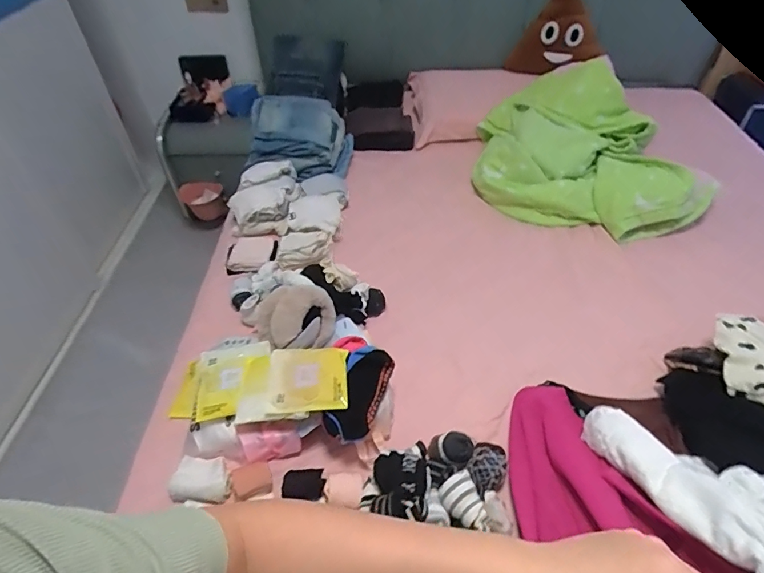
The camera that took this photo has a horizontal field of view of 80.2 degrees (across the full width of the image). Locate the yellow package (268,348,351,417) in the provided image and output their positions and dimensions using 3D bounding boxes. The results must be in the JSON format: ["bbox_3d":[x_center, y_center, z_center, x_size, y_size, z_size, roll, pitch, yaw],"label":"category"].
[{"bbox_3d":[-0.138,0.169,0.828,0.154,0.017,0.132,-8,45,7],"label":"yellow package"}]

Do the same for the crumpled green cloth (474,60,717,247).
[{"bbox_3d":[0.613,-0.406,1.359,0.657,0.257,0.506,15,49,14],"label":"crumpled green cloth"}]

